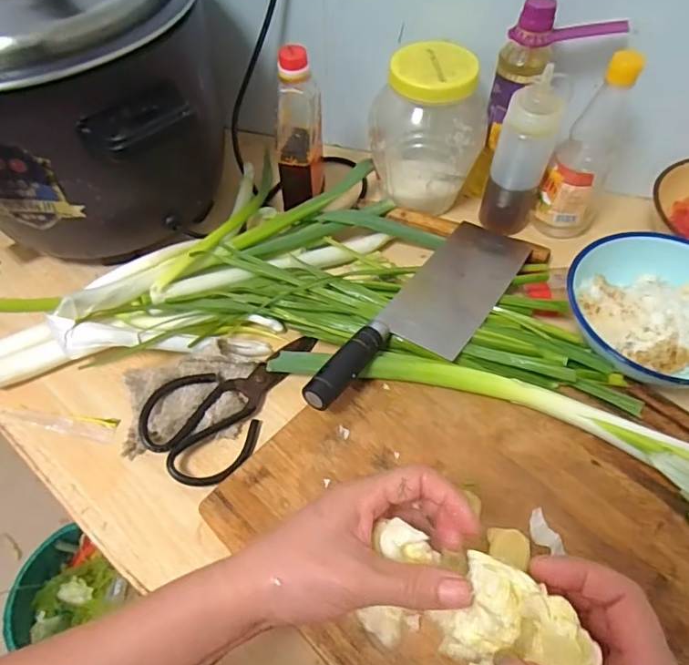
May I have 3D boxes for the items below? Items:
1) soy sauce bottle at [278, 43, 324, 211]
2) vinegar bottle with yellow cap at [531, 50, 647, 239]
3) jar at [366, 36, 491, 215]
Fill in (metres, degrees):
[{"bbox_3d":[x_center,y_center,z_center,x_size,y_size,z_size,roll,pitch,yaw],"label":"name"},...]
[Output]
[{"bbox_3d":[-0.051,-0.230,0.577,0.057,0.171,0.048,-11,55,-7],"label":"soy sauce bottle"},{"bbox_3d":[0.267,-0.189,0.562,0.068,0.227,0.051,22,58,16],"label":"vinegar bottle with yellow cap"},{"bbox_3d":[0.096,-0.229,0.586,0.105,0.163,0.103,-1,55,1],"label":"jar"}]

